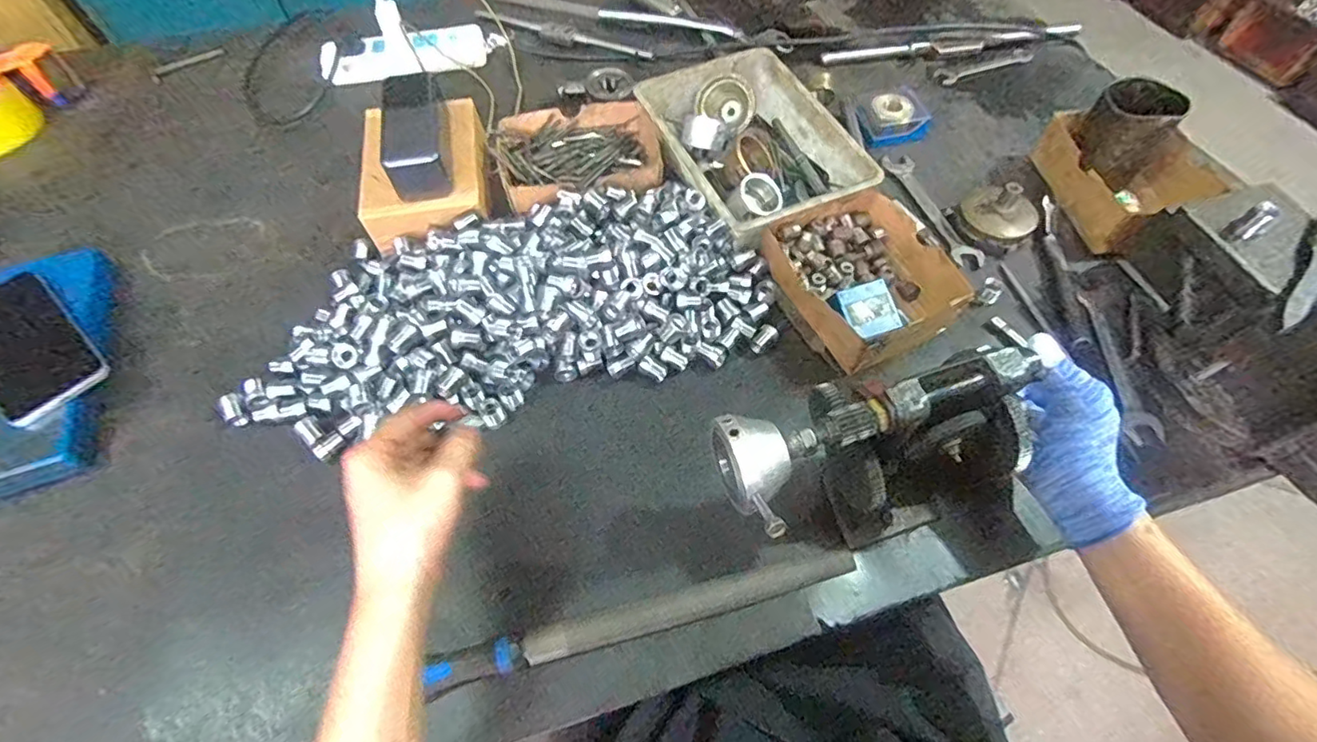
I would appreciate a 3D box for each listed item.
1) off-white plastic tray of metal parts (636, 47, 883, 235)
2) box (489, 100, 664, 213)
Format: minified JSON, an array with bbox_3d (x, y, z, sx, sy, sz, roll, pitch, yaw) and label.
[{"bbox_3d":[0.097,-0.245,0.620,0.168,0.049,0.241,-21,62,-12],"label":"off-white plastic tray of metal parts"},{"bbox_3d":[-0.085,-0.235,0.635,0.182,0.045,0.141,-13,61,-8],"label":"box"}]

